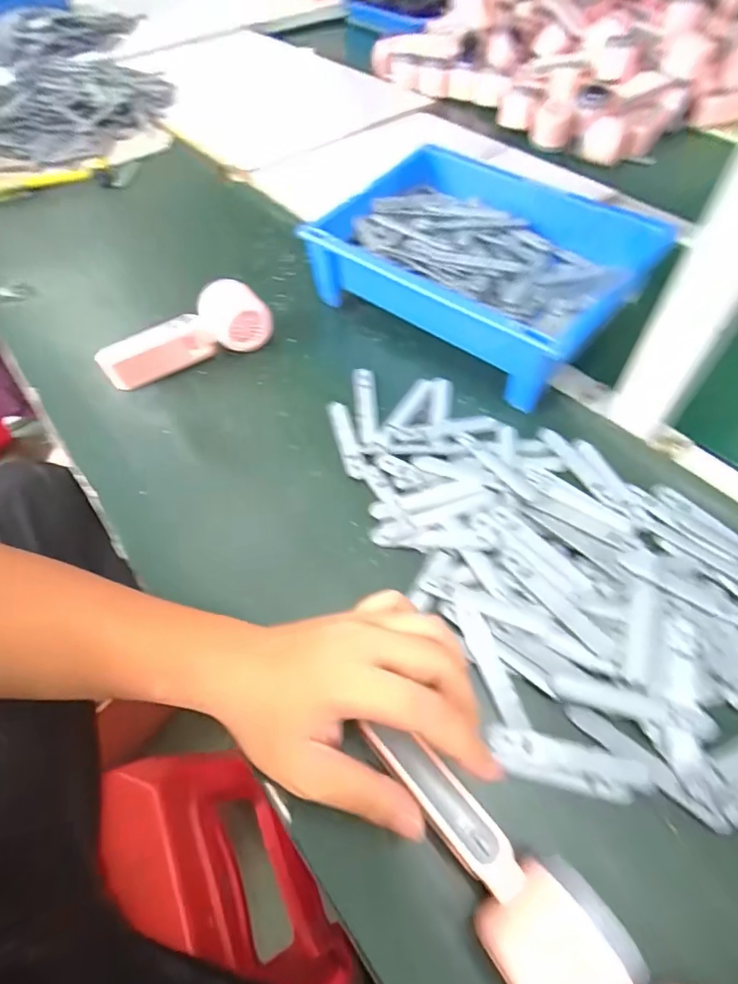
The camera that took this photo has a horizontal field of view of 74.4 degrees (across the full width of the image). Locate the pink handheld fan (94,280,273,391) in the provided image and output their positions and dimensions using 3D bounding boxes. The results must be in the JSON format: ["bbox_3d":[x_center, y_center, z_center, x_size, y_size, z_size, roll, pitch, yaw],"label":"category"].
[{"bbox_3d":[-0.187,-0.160,0.504,0.173,0.056,0.040,-21,59,-13],"label":"pink handheld fan"}]

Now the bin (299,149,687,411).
[{"bbox_3d":[0.108,-0.228,0.499,0.292,0.106,0.200,37,64,21],"label":"bin"}]

